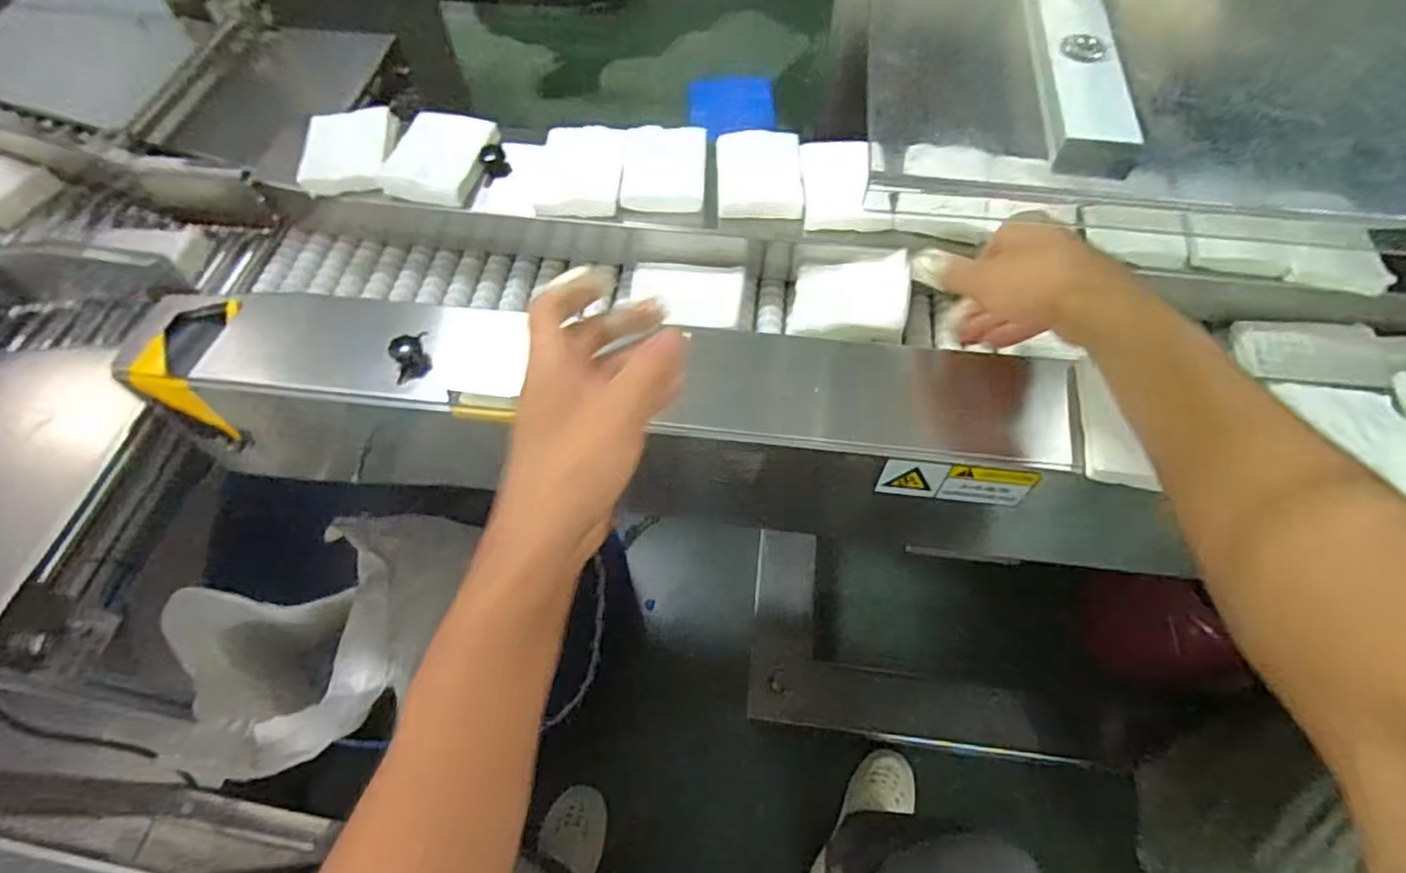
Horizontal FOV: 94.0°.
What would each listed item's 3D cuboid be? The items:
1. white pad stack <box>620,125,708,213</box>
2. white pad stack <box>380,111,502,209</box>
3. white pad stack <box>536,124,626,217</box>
[{"bbox_3d":[-0.034,-0.244,0.590,0.074,0.015,0.103,1,59,1],"label":"white pad stack"},{"bbox_3d":[-0.245,-0.260,0.610,0.082,0.023,0.102,10,60,6],"label":"white pad stack"},{"bbox_3d":[-0.111,-0.243,0.597,0.075,0.015,0.111,1,59,1],"label":"white pad stack"}]

